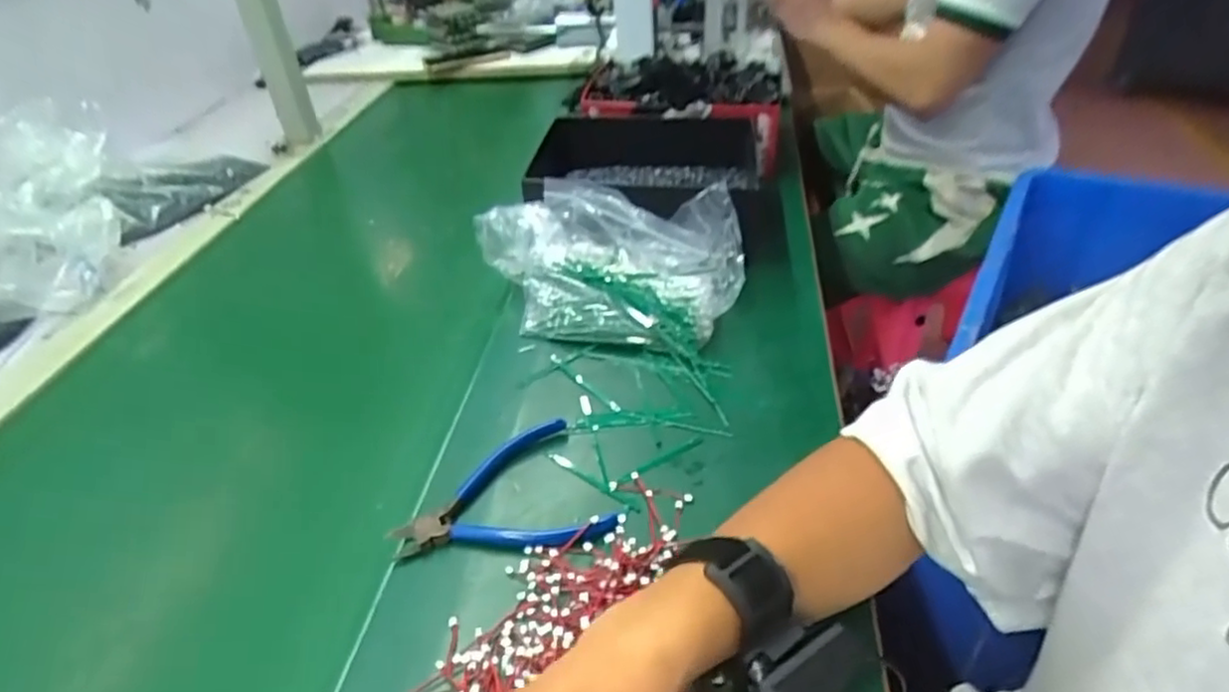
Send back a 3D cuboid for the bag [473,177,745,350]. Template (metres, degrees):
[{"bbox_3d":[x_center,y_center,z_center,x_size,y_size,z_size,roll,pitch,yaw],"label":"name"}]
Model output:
[{"bbox_3d":[-0.008,-0.082,0.619,0.245,0.101,0.150,3,40,7],"label":"bag"}]

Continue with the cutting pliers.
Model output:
[{"bbox_3d":[-0.079,0.107,0.460,0.134,0.014,0.103,-19,42,-18],"label":"cutting pliers"}]

